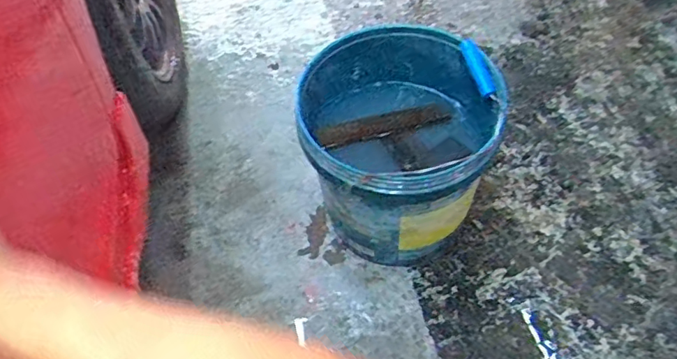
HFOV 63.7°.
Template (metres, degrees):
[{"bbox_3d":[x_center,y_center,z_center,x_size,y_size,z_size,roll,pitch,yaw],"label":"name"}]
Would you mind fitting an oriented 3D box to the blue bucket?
[{"bbox_3d":[0.093,-0.032,0.912,0.282,0.336,0.274,-2,56,3],"label":"blue bucket"}]

